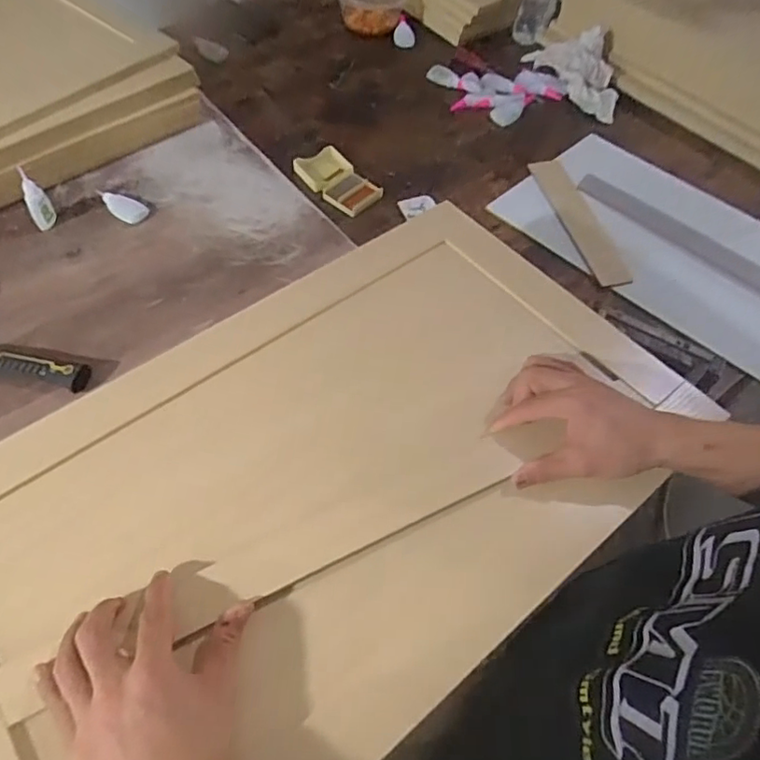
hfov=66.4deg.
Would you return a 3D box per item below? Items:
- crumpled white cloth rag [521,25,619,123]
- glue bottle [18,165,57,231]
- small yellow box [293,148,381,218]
[{"bbox_3d":[0.366,-0.580,1.064,0.075,0.084,0.222,-27,62,-20],"label":"crumpled white cloth rag"},{"bbox_3d":[-0.497,-0.261,0.837,0.031,0.083,0.023,-28,63,-20],"label":"glue bottle"},{"bbox_3d":[-0.068,-0.324,0.941,0.078,0.022,0.142,-35,65,-23],"label":"small yellow box"}]

